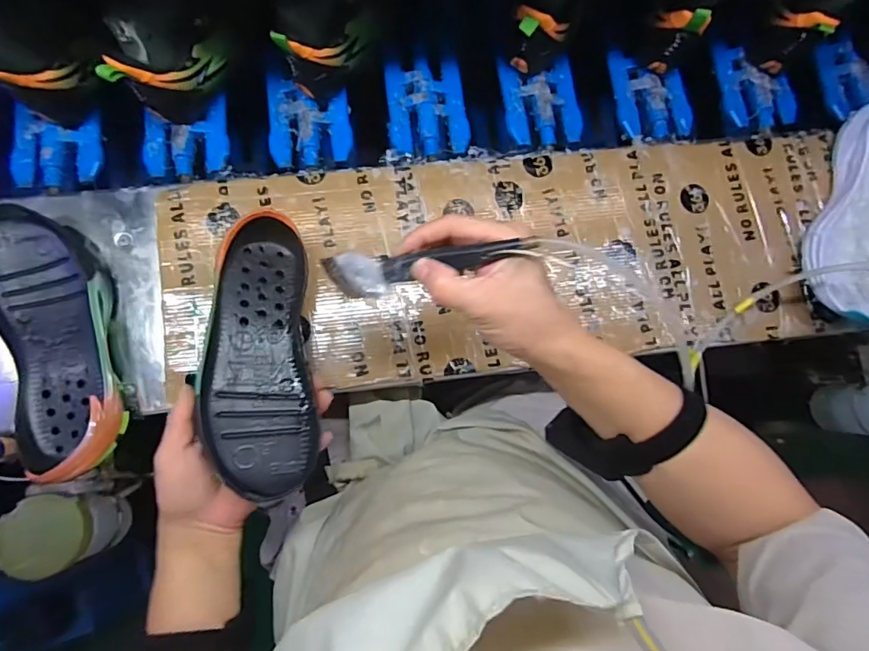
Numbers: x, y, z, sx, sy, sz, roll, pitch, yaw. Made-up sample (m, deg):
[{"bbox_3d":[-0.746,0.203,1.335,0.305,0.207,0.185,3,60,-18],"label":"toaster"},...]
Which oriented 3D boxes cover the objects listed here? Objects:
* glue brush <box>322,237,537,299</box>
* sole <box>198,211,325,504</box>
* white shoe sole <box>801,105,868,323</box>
[{"bbox_3d":[-0.007,-0.041,0.345,0.149,0.021,0.029,-5,83,23],"label":"glue brush"},{"bbox_3d":[-0.160,0.021,0.452,0.089,0.039,0.253,-6,73,-4],"label":"sole"},{"bbox_3d":[0.477,-0.124,0.539,0.105,0.047,0.275,23,83,-1],"label":"white shoe sole"}]

